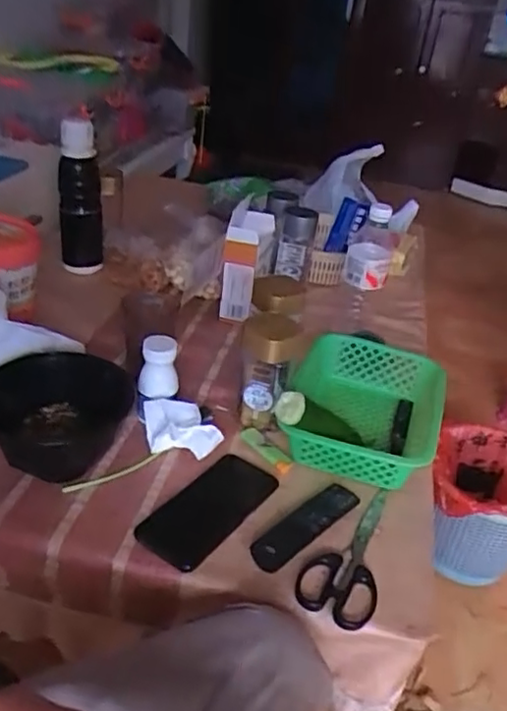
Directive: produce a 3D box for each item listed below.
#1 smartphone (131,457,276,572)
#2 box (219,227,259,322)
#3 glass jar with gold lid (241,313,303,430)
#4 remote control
[{"bbox_3d":[-0.046,0.162,0.674,0.079,0.010,0.166,25,36,26],"label":"smartphone"},{"bbox_3d":[-0.024,-0.132,0.995,0.052,0.139,0.037,6,32,-2],"label":"box"},{"bbox_3d":[0.016,0.021,0.779,0.069,0.141,0.064,10,32,4],"label":"glass jar with gold lid"},{"bbox_3d":[0.058,0.178,0.660,0.042,0.022,0.147,31,39,33],"label":"remote control"}]

